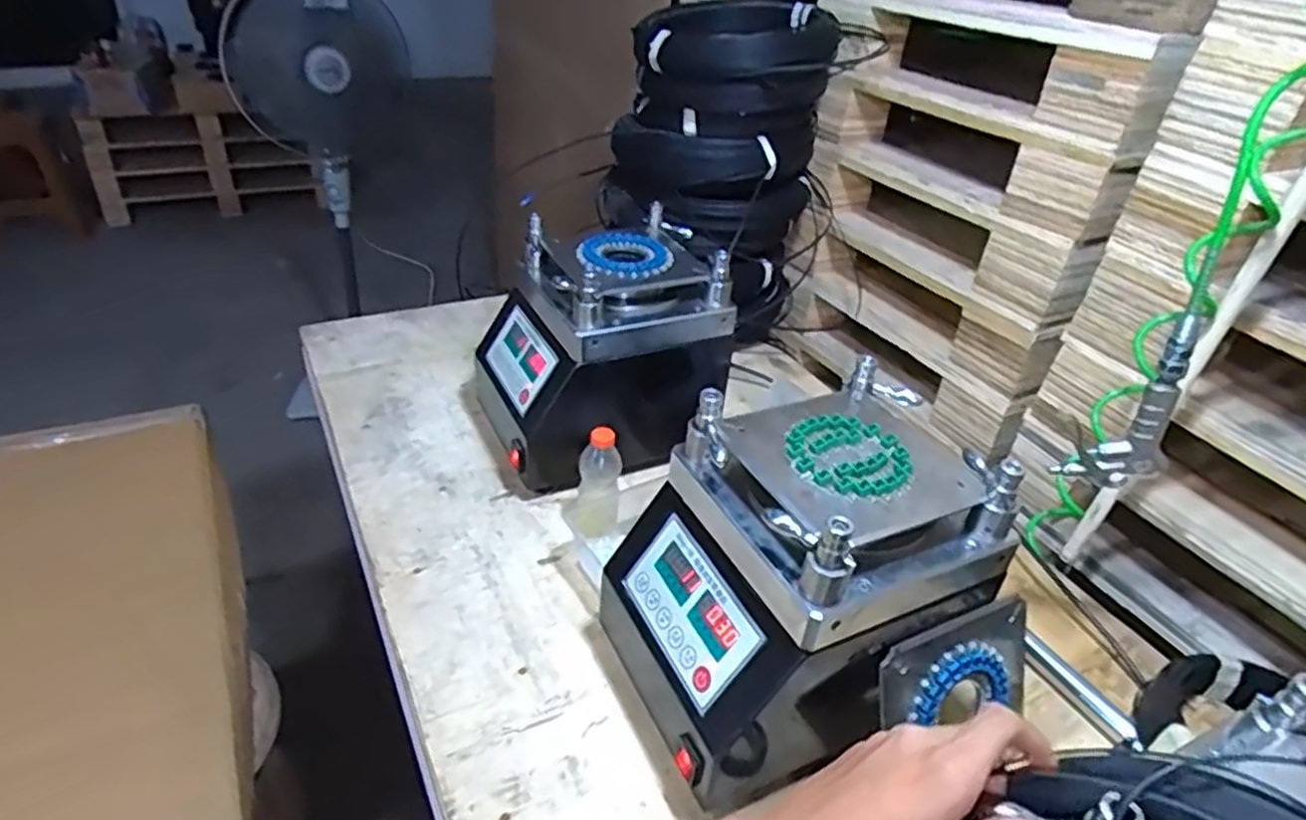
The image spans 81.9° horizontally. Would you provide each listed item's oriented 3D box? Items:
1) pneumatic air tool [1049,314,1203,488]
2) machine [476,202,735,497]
[{"bbox_3d":[0.437,-0.002,0.683,0.088,0.171,0.024,9,34,8],"label":"pneumatic air tool"},{"bbox_3d":[-0.068,-0.087,1.020,0.303,0.279,0.248,-12,37,-23],"label":"machine"}]

